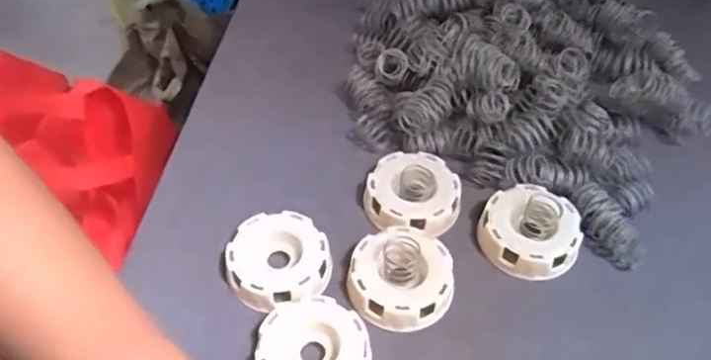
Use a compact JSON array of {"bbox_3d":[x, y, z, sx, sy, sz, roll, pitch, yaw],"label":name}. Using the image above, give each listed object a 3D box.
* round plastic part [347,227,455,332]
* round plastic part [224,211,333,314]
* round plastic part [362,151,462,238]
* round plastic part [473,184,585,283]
[{"bbox_3d":[0.029,0.064,0.410,0.064,0.031,0.060,1,48,-1],"label":"round plastic part"},{"bbox_3d":[-0.049,0.054,0.416,0.063,0.022,0.069,1,48,-1],"label":"round plastic part"},{"bbox_3d":[0.041,0.009,0.453,0.065,0.018,0.064,1,48,-1],"label":"round plastic part"},{"bbox_3d":[0.117,0.035,0.435,0.065,0.025,0.059,17,50,13],"label":"round plastic part"}]

